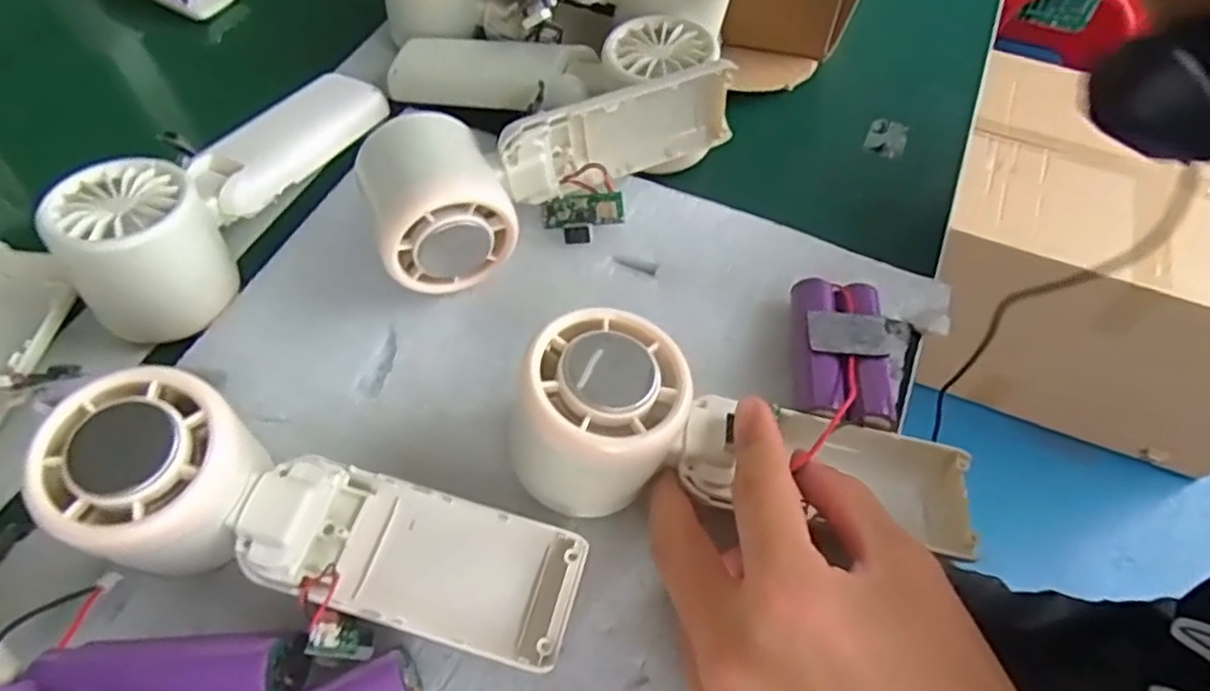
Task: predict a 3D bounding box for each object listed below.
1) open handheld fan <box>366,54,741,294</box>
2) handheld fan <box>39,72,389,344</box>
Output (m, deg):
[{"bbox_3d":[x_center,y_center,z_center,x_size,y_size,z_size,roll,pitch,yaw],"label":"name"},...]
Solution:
[{"bbox_3d":[-0.025,-0.081,0.312,0.162,0.061,0.056,-26,62,-19],"label":"open handheld fan"},{"bbox_3d":[-0.164,-0.080,0.314,0.050,0.046,0.161,20,58,10],"label":"handheld fan"}]

